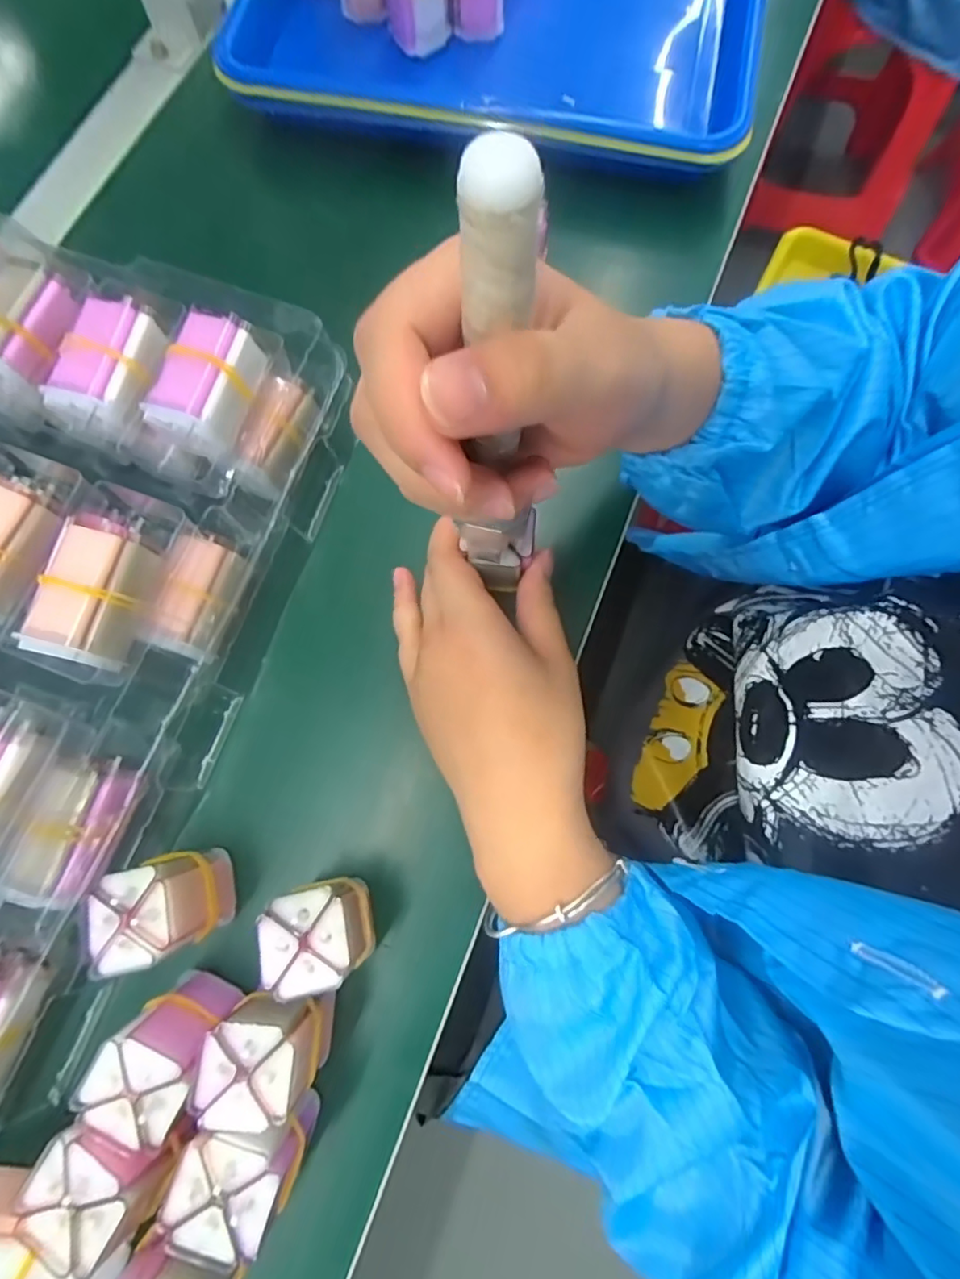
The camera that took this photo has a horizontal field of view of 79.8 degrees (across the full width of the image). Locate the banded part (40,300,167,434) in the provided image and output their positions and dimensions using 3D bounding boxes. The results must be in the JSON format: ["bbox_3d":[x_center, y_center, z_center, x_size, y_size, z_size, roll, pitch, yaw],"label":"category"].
[{"bbox_3d":[-0.174,-0.129,0.268,0.034,0.021,0.061,17,76,5],"label":"banded part"}]

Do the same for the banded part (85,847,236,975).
[{"bbox_3d":[-0.131,0.110,0.240,0.032,0.056,0.036,-17,75,-4],"label":"banded part"}]

